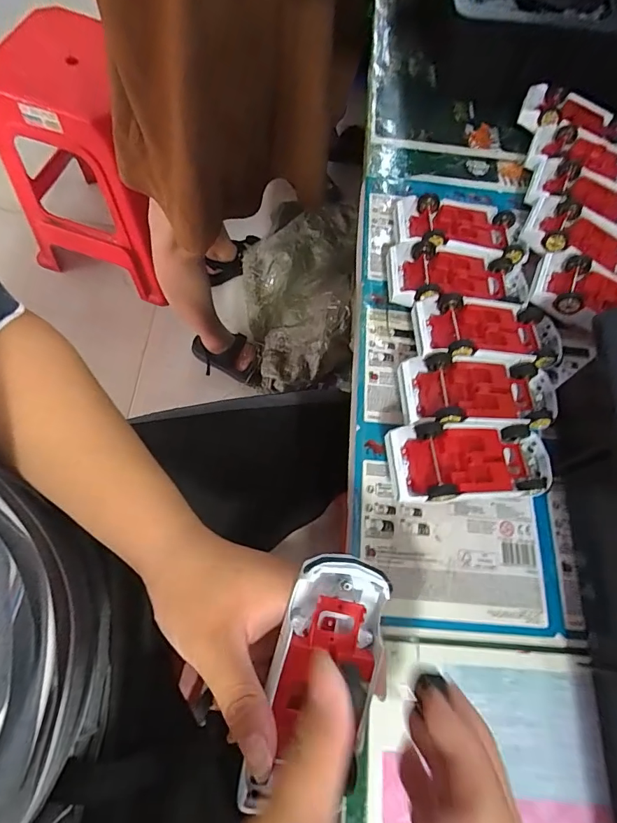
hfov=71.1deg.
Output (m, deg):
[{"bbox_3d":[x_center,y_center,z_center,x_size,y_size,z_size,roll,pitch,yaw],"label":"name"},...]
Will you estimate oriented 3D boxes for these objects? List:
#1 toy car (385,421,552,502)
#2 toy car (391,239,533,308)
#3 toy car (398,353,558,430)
[{"bbox_3d":[0.121,0.039,0.322,0.129,0.040,0.057,-2,68,-6],"label":"toy car"},{"bbox_3d":[0.135,-0.116,0.387,0.134,0.039,0.063,1,67,-4],"label":"toy car"},{"bbox_3d":[0.136,-0.013,0.345,0.131,0.037,0.057,0,67,-5],"label":"toy car"}]

